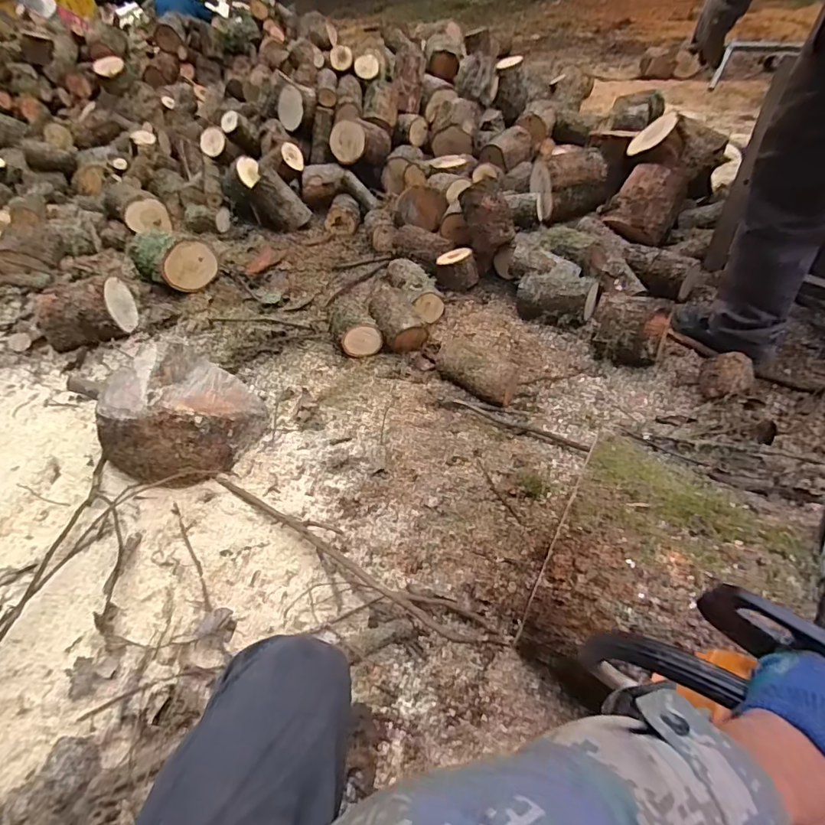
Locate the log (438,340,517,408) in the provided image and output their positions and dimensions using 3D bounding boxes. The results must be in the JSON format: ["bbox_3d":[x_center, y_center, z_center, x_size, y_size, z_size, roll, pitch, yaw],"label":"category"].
[{"bbox_3d":[0.173,-0.113,1.279,0.101,0.109,0.241,-36,59,-27],"label":"log"}]

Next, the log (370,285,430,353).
[{"bbox_3d":[-0.047,-0.289,1.487,0.135,0.120,0.225,-17,52,-14],"label":"log"}]

